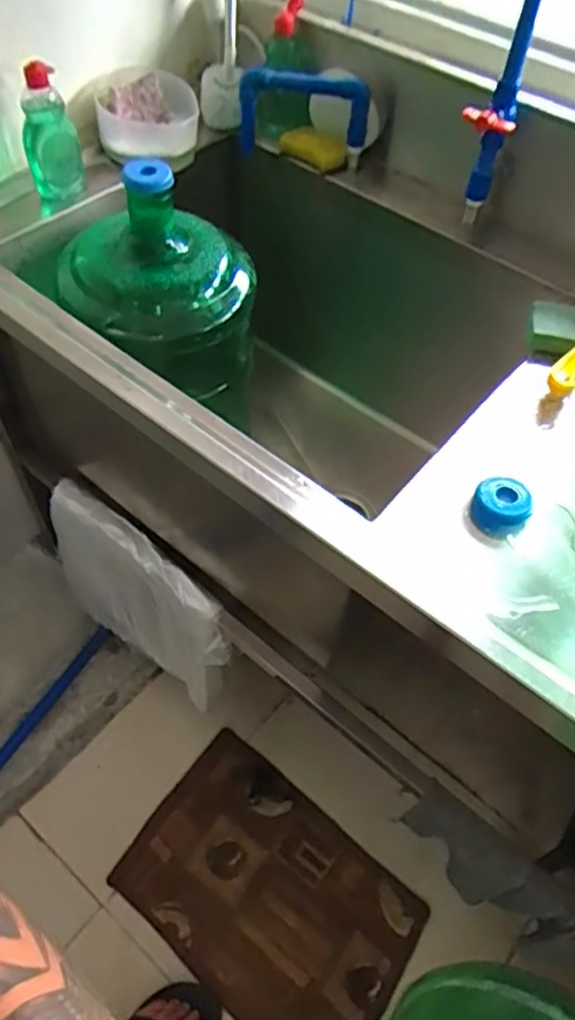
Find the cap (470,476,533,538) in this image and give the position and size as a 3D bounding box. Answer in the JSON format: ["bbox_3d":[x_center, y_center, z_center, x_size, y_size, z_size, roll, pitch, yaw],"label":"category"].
[{"bbox_3d":[0.204,-0.003,0.641,0.052,0.029,0.052,2,54,-3],"label":"cap"}]

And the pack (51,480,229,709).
[{"bbox_3d":[-0.252,0.166,1.169,0.396,0.355,0.079,36,60,20],"label":"pack"}]

